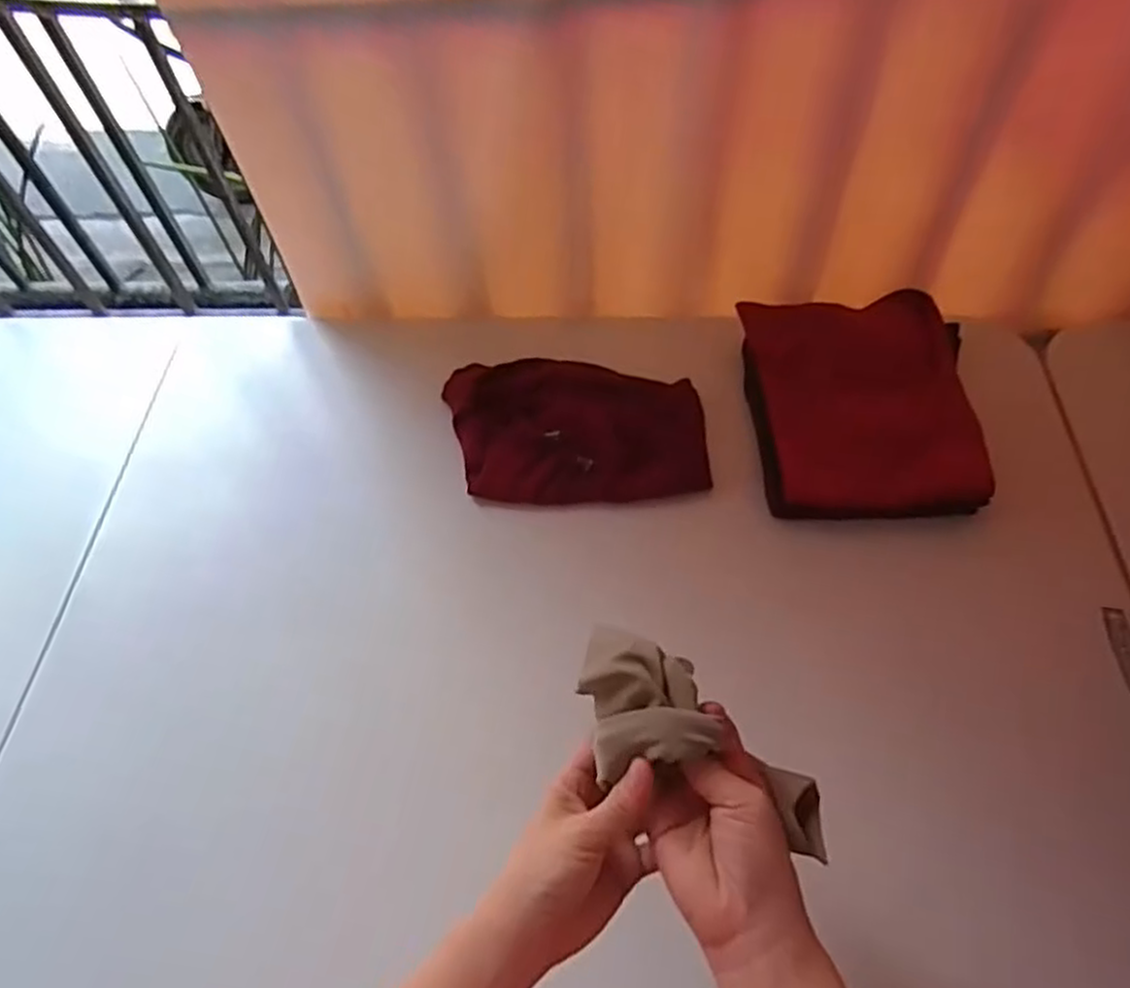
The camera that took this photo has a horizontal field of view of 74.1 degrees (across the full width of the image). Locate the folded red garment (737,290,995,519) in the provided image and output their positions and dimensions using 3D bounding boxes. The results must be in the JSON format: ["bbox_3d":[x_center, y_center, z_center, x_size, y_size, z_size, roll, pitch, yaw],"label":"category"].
[{"bbox_3d":[0.271,-0.091,0.694,0.187,0.067,0.218,0,57,4],"label":"folded red garment"}]

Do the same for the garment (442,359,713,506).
[{"bbox_3d":[0.011,-0.069,0.716,0.237,0.033,0.153,-4,57,1],"label":"garment"}]

